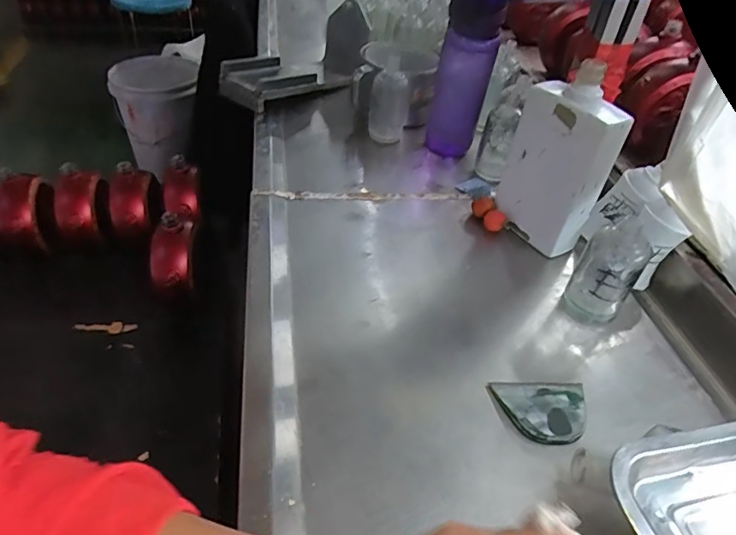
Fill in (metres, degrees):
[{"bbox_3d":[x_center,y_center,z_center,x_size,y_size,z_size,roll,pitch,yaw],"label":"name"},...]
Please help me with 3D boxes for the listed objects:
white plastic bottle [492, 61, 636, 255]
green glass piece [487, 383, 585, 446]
[{"bbox_3d":[0.211,-0.116,0.570,0.049,0.189,0.115,-29,51,-31],"label":"white plastic bottle"},{"bbox_3d":[0.151,0.122,0.427,0.079,0.010,0.060,1,42,-4],"label":"green glass piece"}]

